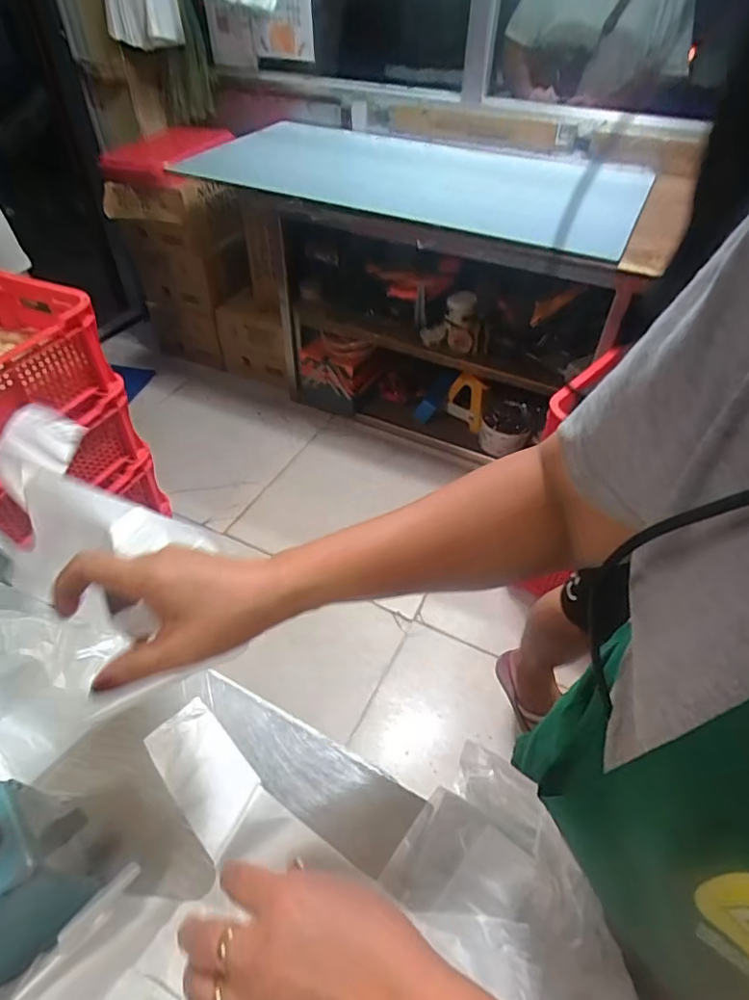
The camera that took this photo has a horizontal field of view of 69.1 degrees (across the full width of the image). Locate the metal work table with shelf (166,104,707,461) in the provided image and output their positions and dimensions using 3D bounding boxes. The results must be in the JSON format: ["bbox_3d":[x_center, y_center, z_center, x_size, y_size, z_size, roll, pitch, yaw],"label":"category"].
[{"bbox_3d":[0.180,-0.615,1.623,1.090,0.773,0.553,19,48,16],"label":"metal work table with shelf"}]

